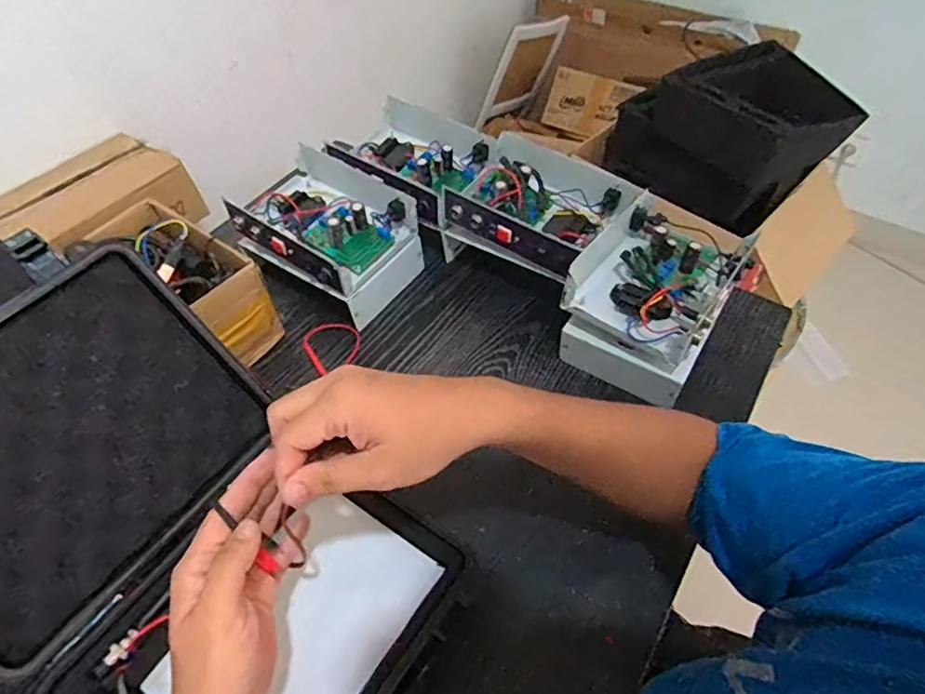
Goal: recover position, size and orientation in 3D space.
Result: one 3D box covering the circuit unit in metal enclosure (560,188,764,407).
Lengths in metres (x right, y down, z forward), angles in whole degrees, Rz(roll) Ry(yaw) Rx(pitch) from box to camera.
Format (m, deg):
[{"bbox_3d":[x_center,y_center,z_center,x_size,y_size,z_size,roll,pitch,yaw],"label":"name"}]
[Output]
[{"bbox_3d":[0.227,-0.061,0.687,0.160,0.100,0.205,26,57,21],"label":"circuit unit in metal enclosure"}]

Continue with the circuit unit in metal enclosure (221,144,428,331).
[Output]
[{"bbox_3d":[-0.176,-0.153,0.763,0.218,0.100,0.154,26,58,22],"label":"circuit unit in metal enclosure"}]

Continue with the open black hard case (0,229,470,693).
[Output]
[{"bbox_3d":[-0.238,0.132,0.438,0.417,0.231,0.275,28,58,23],"label":"open black hard case"}]

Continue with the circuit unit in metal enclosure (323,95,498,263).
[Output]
[{"bbox_3d":[-0.067,-0.254,0.832,0.220,0.099,0.170,24,57,20],"label":"circuit unit in metal enclosure"}]

